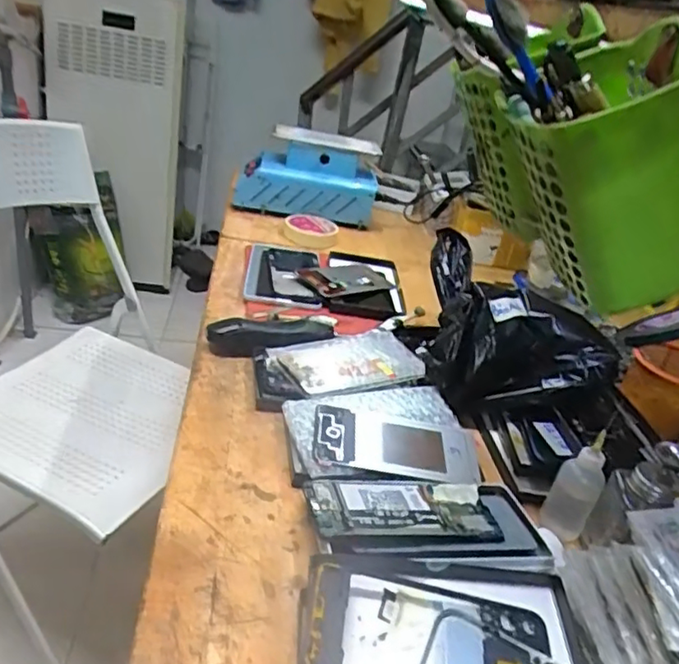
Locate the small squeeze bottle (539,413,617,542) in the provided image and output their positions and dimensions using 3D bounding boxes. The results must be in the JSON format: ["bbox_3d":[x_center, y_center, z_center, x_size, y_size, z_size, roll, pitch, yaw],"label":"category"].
[{"bbox_3d":[0.202,0.127,0.532,0.038,0.104,0.031,22,31,20],"label":"small squeeze bottle"}]

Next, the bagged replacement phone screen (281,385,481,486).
[{"bbox_3d":[0.041,0.090,0.587,0.172,0.015,0.117,2,30,-16],"label":"bagged replacement phone screen"}]

